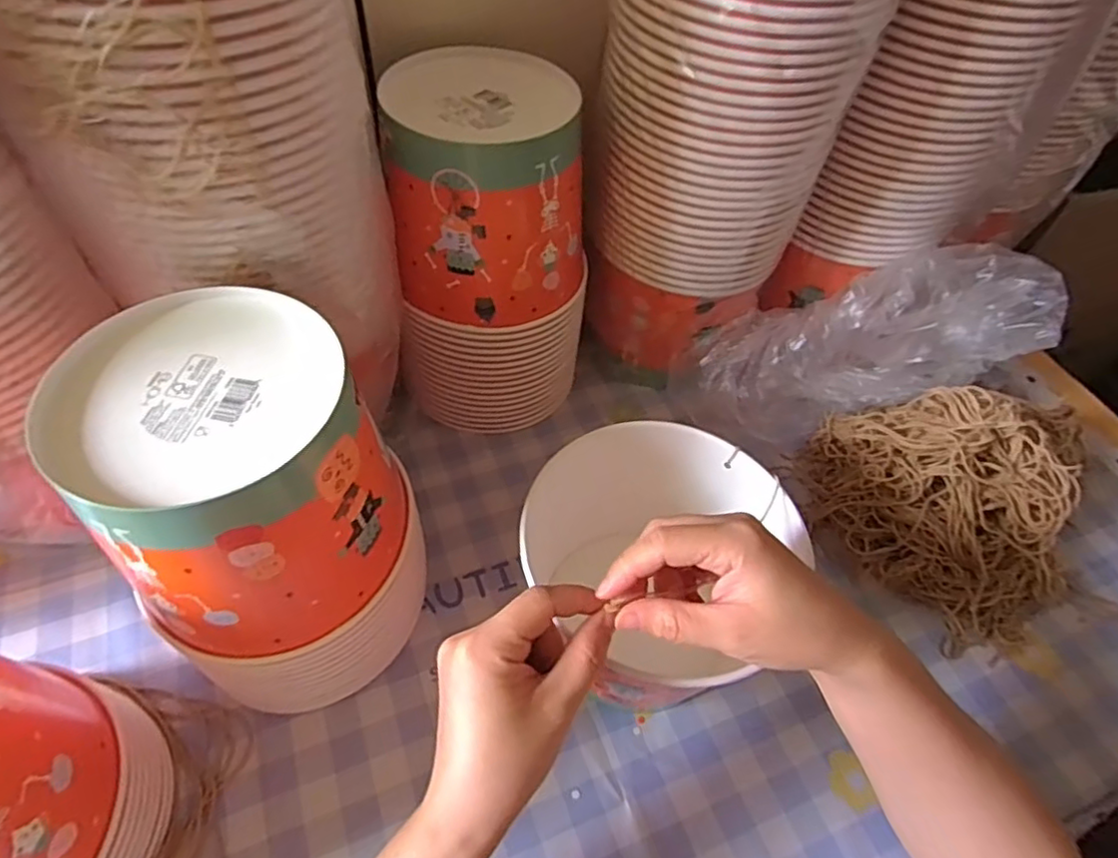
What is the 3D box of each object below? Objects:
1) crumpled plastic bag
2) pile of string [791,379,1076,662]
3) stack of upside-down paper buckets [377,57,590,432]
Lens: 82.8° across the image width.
[{"bbox_3d":[0.243,-0.058,0.523,0.281,0.119,0.098,-17,52,17],"label":"crumpled plastic bag"},{"bbox_3d":[0.305,0.052,0.493,0.167,0.100,0.209,-33,63,-25],"label":"pile of string"},{"bbox_3d":[-0.049,-0.131,0.494,0.141,0.241,0.141,0,54,-5],"label":"stack of upside-down paper buckets"}]

